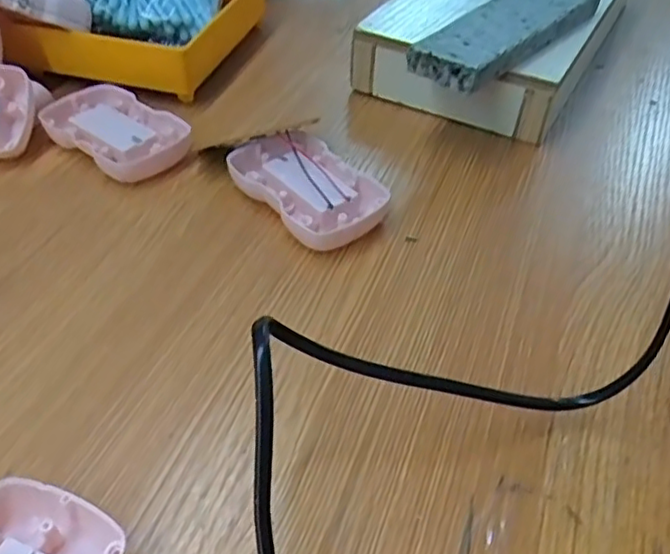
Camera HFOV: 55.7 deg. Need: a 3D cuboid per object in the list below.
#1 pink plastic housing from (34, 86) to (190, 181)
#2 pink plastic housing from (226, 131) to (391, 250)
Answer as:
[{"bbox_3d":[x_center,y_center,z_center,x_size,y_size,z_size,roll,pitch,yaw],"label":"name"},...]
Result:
[{"bbox_3d":[-0.131,-0.086,0.377,0.090,0.017,0.054,29,50,24],"label":"pink plastic housing"},{"bbox_3d":[-0.015,-0.047,0.341,0.054,0.021,0.093,-31,53,-30],"label":"pink plastic housing"}]

